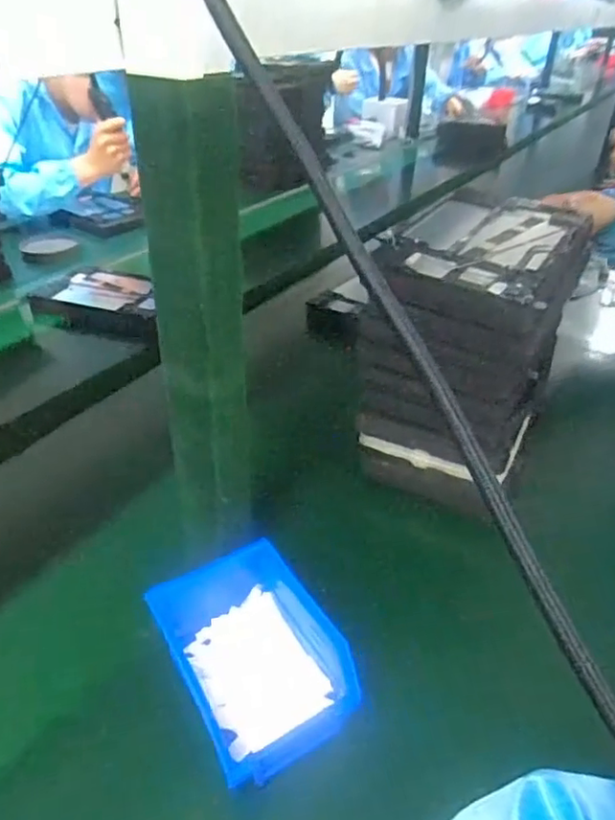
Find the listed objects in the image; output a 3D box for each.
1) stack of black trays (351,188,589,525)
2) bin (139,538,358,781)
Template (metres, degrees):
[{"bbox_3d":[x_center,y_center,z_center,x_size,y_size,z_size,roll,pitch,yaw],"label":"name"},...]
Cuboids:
[{"bbox_3d":[0.171,-0.075,0.646,0.167,0.234,0.251,19,43,25],"label":"stack of black trays"},{"bbox_3d":[-0.044,0.180,0.460,0.107,0.069,0.168,-22,42,-23],"label":"bin"}]

